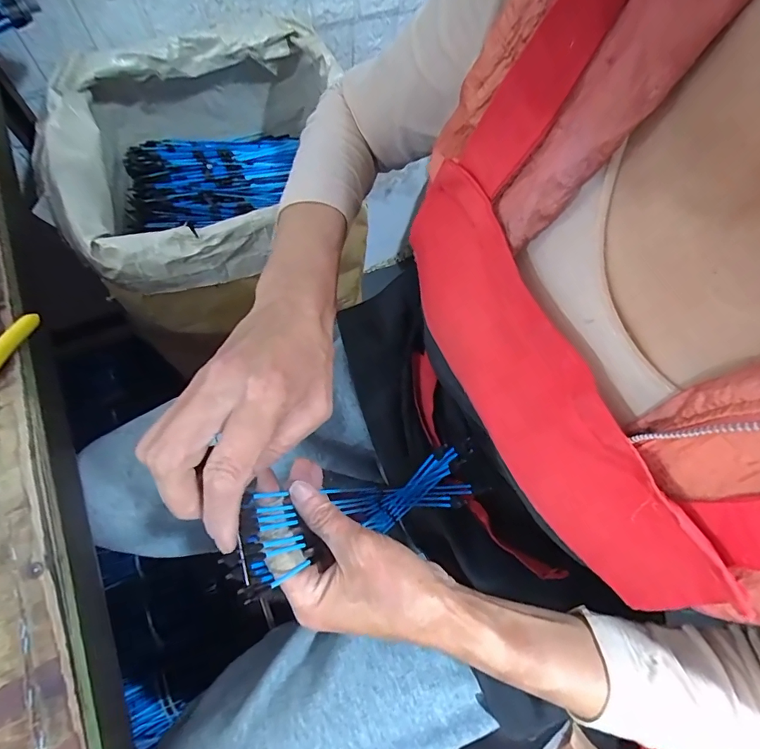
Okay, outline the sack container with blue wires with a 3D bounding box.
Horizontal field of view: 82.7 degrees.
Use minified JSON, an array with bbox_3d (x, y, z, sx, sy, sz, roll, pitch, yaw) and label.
[{"bbox_3d":[-0.203,-0.245,0.602,0.351,0.276,0.354,-24,70,-13],"label":"sack container with blue wires"}]

